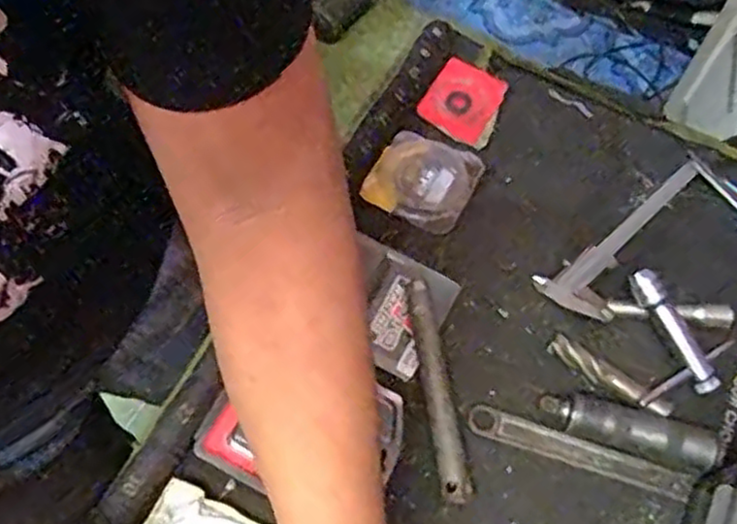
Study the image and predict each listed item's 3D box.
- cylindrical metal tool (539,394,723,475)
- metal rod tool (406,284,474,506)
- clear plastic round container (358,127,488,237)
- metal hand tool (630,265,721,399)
[{"bbox_3d":[0.202,0.131,0.559,0.132,0.029,0.028,19,62,8],"label":"cylindrical metal tool"},{"bbox_3d":[0.056,0.100,0.580,0.023,0.018,0.178,-6,62,-6],"label":"metal rod tool"},{"bbox_3d":[0.051,-0.077,0.680,0.093,0.016,0.086,28,64,12],"label":"clear plastic round container"},{"bbox_3d":[0.251,0.056,0.596,0.023,0.016,0.109,-34,77,22],"label":"metal hand tool"}]

